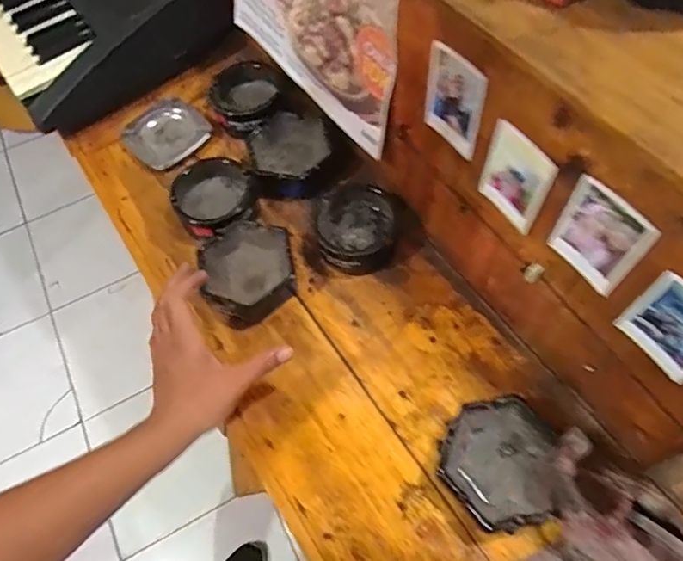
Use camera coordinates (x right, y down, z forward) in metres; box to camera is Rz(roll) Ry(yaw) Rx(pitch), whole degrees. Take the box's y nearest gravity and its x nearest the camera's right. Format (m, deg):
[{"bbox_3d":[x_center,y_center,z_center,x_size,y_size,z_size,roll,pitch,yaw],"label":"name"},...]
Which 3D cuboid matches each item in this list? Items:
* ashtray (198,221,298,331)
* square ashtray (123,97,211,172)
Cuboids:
[{"bbox_3d":[-0.110,-0.012,0.615,0.110,0.039,0.116,-19,62,-7],"label":"ashtray"},{"bbox_3d":[-0.253,-0.215,0.739,0.103,0.020,0.109,-42,67,-17],"label":"square ashtray"}]

